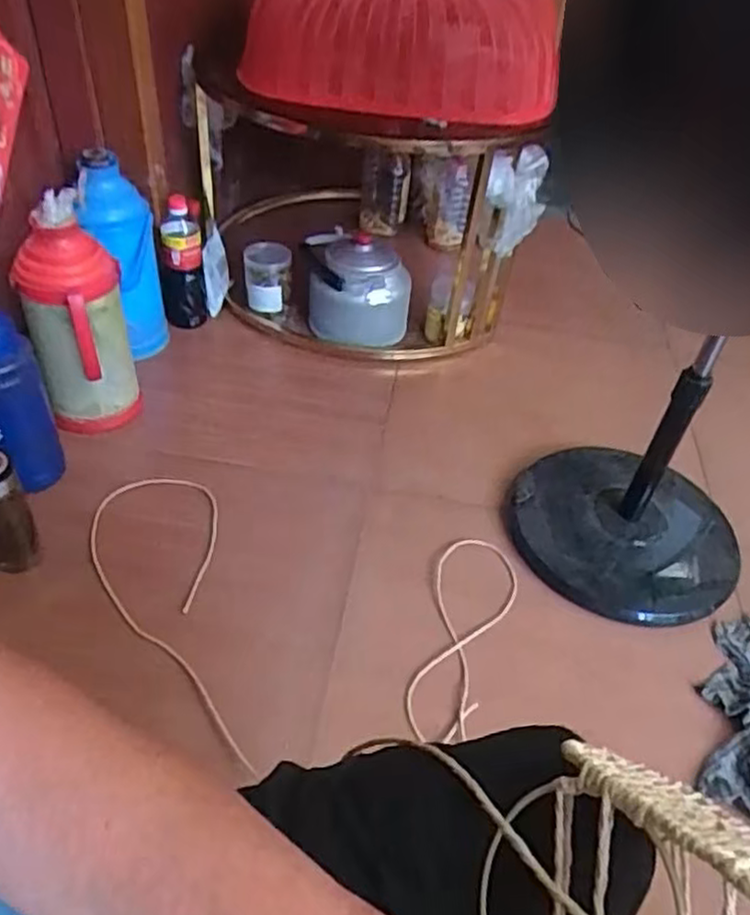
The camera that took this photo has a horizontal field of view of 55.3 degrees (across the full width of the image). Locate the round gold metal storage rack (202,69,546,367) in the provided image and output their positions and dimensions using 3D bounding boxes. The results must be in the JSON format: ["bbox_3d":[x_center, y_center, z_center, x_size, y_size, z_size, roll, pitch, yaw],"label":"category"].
[{"bbox_3d":[-0.040,-0.602,1.607,0.635,0.492,0.757,0,44,-8],"label":"round gold metal storage rack"}]

